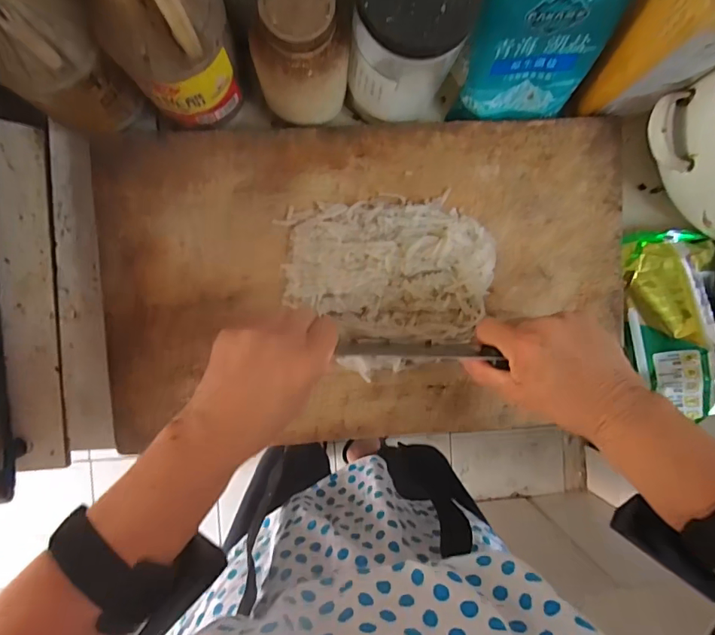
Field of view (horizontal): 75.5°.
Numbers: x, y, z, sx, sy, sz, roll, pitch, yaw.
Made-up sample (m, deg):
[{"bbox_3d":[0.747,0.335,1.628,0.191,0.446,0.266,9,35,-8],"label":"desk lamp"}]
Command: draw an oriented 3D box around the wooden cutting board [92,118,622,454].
[{"bbox_3d":[0.014,-0.034,0.412,0.456,0.023,0.280,-2,92,-4],"label":"wooden cutting board"}]

